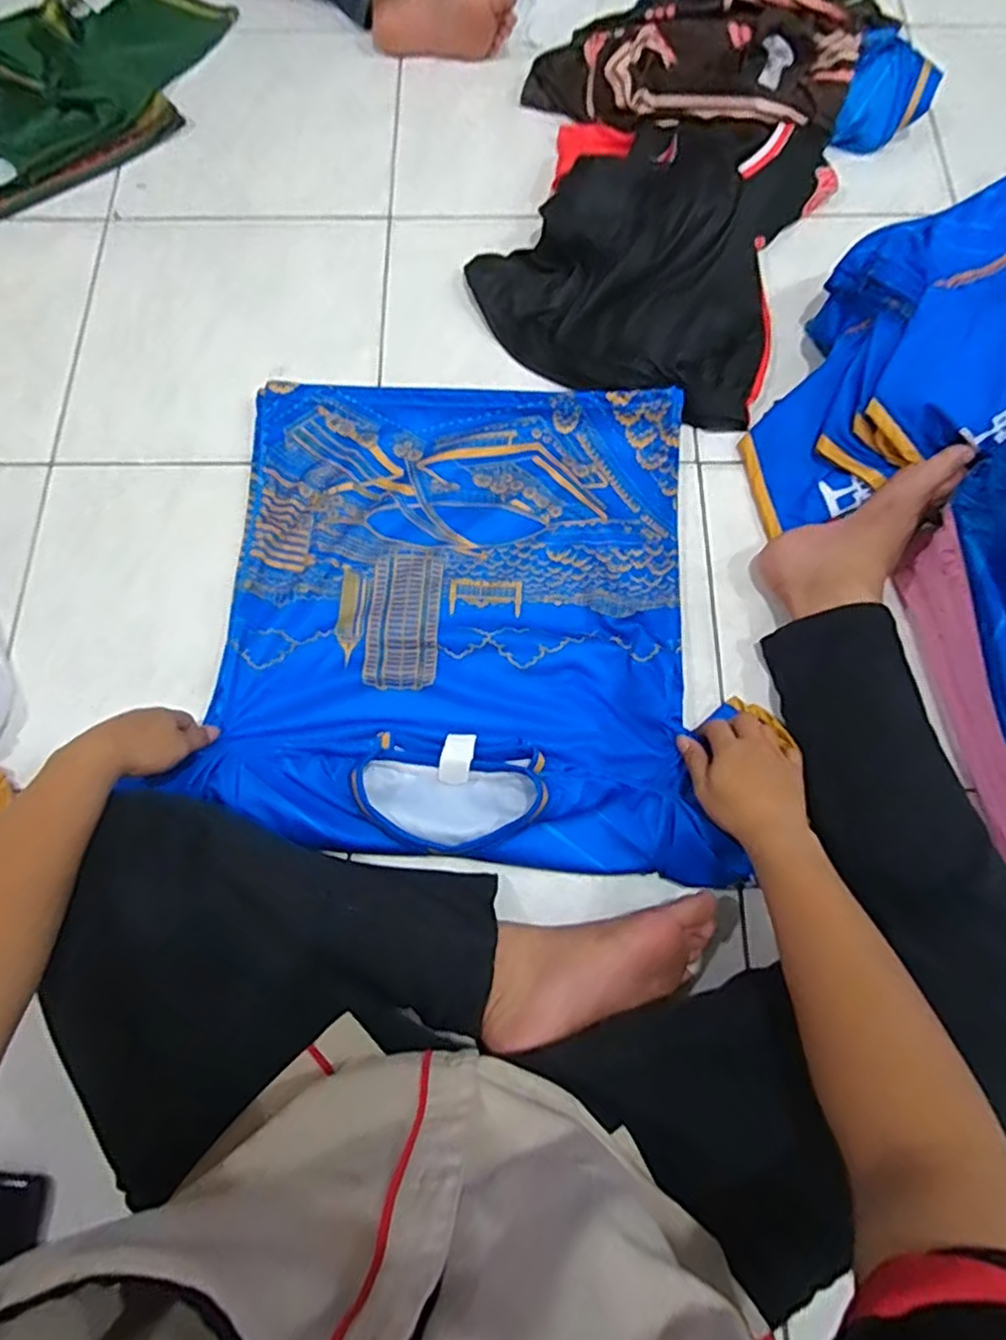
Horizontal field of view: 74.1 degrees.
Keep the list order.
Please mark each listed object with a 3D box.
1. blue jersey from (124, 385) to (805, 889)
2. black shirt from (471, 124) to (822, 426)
[{"bbox_3d":[-0.020,-0.078,0.742,0.566,0.055,0.555,6,72,1],"label":"blue jersey"},{"bbox_3d":[0.191,-0.567,0.891,0.376,0.078,0.460,18,74,5],"label":"black shirt"}]

